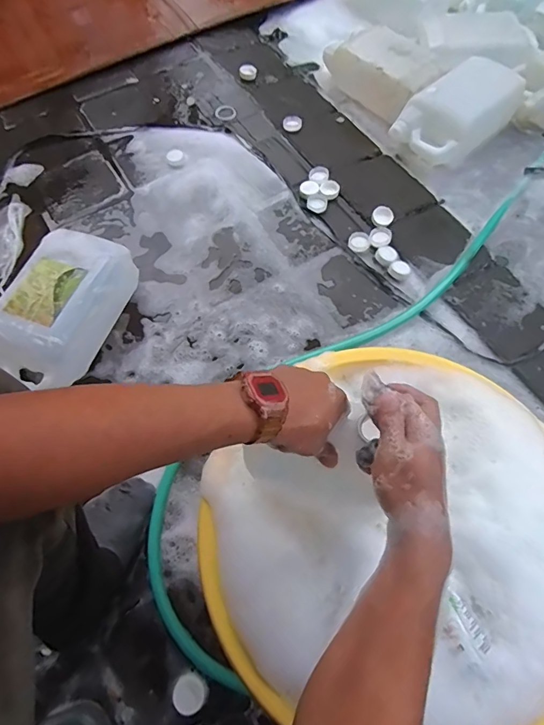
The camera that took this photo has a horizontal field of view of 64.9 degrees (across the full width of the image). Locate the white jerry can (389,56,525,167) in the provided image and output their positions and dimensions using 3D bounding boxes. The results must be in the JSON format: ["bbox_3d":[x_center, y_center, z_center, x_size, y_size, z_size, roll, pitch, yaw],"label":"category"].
[{"bbox_3d":[0.473,-0.629,1.078,0.315,0.114,0.173,-39,69,-16],"label":"white jerry can"}]

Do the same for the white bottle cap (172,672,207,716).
[{"bbox_3d":[-0.114,0.463,0.599,0.042,0.019,0.044,-1,64,1],"label":"white bottle cap"}]

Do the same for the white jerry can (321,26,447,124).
[{"bbox_3d":[0.310,-0.777,1.156,0.198,0.102,0.310,-29,67,-12],"label":"white jerry can"}]

